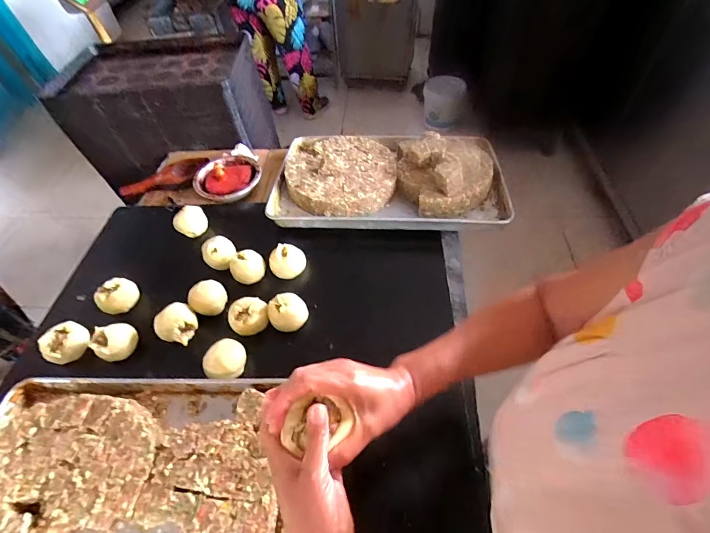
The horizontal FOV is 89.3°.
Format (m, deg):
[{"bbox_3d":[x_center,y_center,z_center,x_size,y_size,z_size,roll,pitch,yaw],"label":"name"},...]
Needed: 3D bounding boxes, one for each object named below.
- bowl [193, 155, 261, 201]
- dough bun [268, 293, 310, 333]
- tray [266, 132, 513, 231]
[{"bbox_3d":[-0.362,-0.256,1.037,0.186,0.042,0.186,-2,53,2],"label":"bowl"},{"bbox_3d":[-0.137,0.097,0.742,0.078,0.059,0.066,-20,54,-11],"label":"dough bun"},{"bbox_3d":[0.089,-0.262,0.974,0.610,0.103,0.381,1,53,5],"label":"tray"}]

